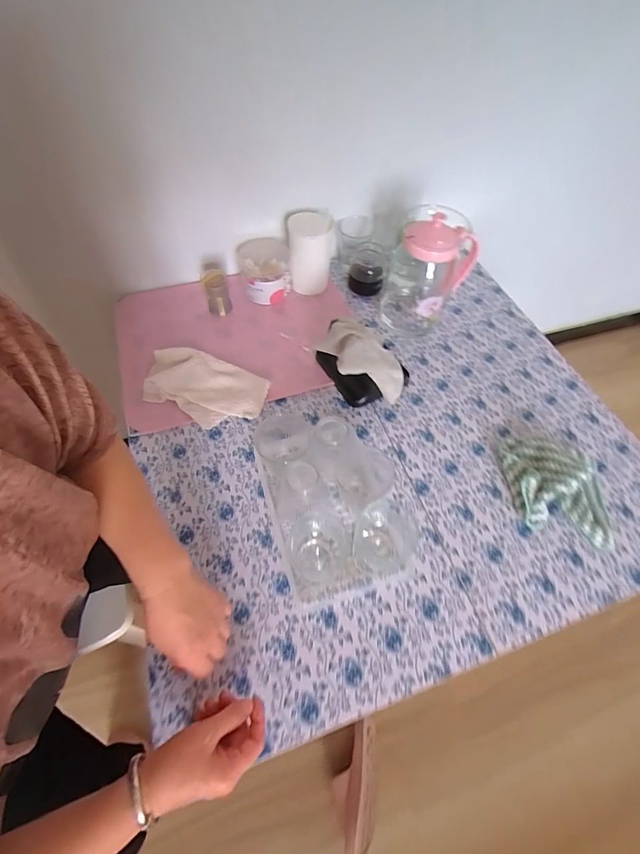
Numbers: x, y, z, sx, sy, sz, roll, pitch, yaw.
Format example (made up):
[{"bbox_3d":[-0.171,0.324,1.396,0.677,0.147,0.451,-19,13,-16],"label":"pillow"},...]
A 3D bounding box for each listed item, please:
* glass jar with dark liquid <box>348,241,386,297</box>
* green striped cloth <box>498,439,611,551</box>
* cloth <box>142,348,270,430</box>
[{"bbox_3d":[0.095,-0.312,0.744,0.065,0.062,0.076,10,61,4],"label":"glass jar with dark liquid"},{"bbox_3d":[0.343,0.082,0.542,0.144,0.045,0.162,3,61,0],"label":"green striped cloth"},{"bbox_3d":[-0.191,-0.066,0.613,0.200,0.028,0.115,22,63,10],"label":"cloth"}]

